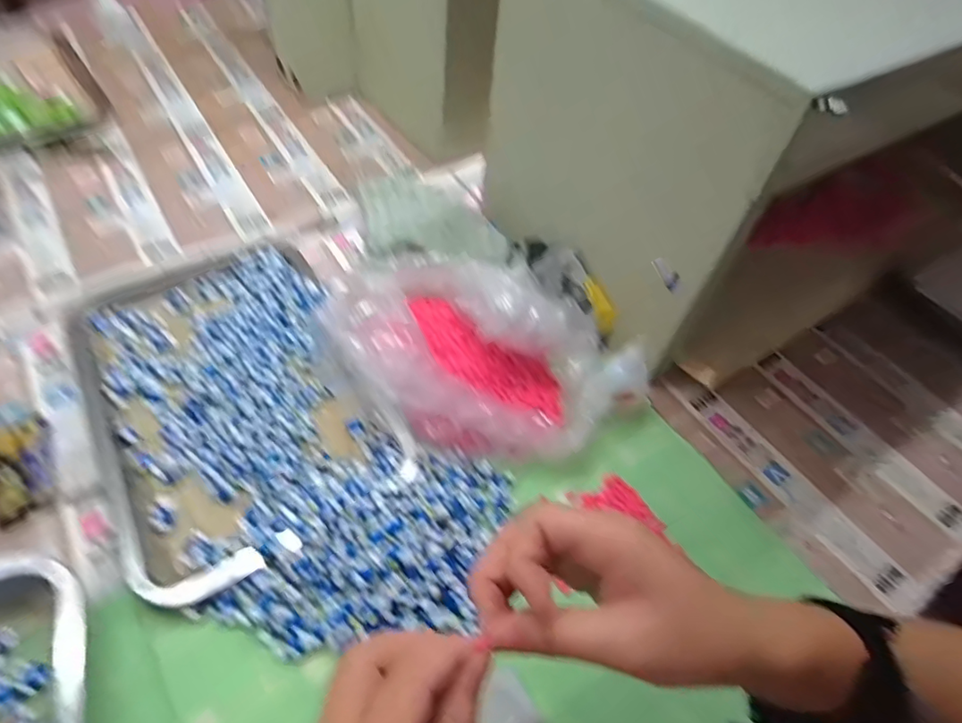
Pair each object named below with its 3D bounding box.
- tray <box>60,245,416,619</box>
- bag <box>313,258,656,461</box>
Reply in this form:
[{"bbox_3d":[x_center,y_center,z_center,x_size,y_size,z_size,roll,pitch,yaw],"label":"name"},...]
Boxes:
[{"bbox_3d":[-0.212,0.013,0.467,0.205,0.032,0.329,-23,60,-22],"label":"tray"},{"bbox_3d":[-0.013,-0.008,0.460,0.250,0.082,0.166,38,59,19],"label":"bag"}]

